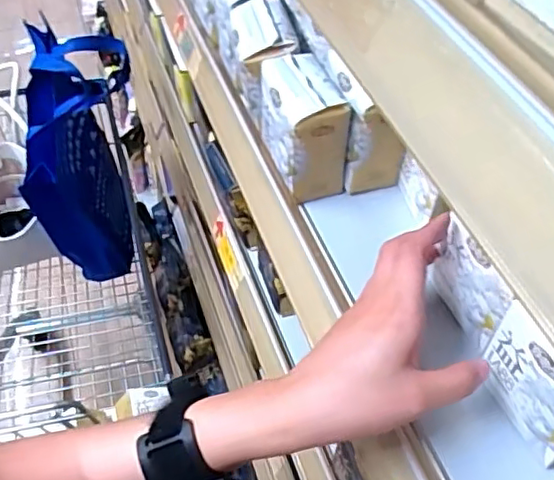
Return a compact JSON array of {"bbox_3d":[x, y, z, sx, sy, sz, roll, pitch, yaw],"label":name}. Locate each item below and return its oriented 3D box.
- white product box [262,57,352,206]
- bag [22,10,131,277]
[{"bbox_3d":[0.020,-0.090,0.479,0.051,0.081,0.083,-17,51,-14],"label":"white product box"},{"bbox_3d":[-0.337,-0.110,1.058,0.121,0.465,0.276,3,49,3],"label":"bag"}]

